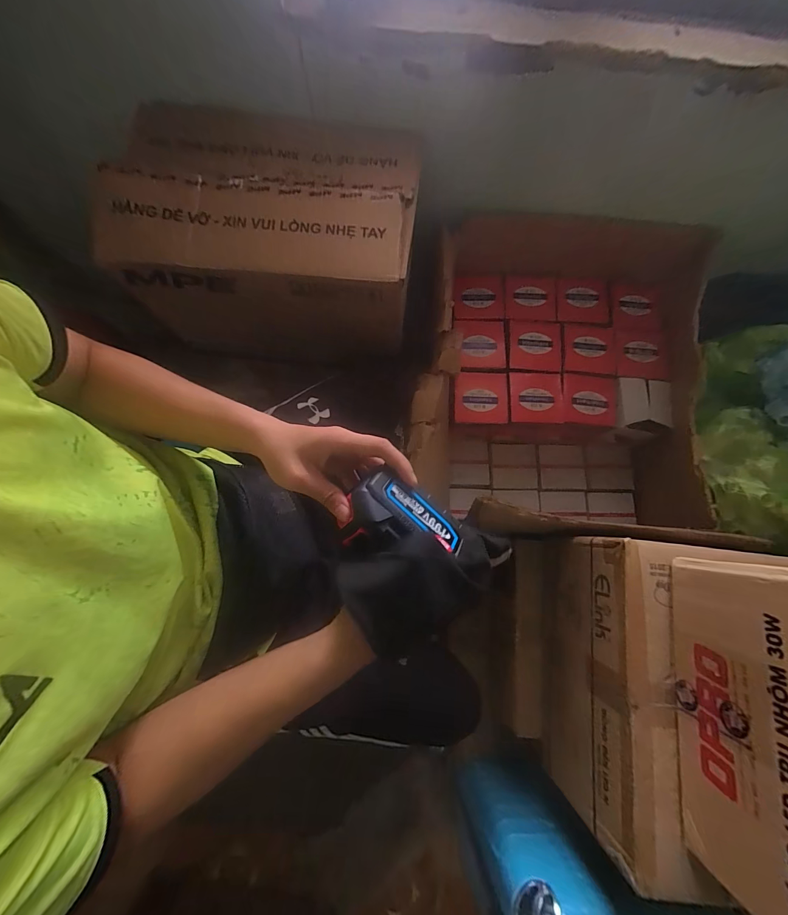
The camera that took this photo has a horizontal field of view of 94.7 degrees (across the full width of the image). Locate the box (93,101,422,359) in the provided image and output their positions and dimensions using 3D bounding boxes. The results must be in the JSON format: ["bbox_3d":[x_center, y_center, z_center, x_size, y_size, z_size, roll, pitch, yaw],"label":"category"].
[{"bbox_3d":[-0.210,-0.363,0.681,0.464,0.277,0.220,4,78,0],"label":"box"}]

